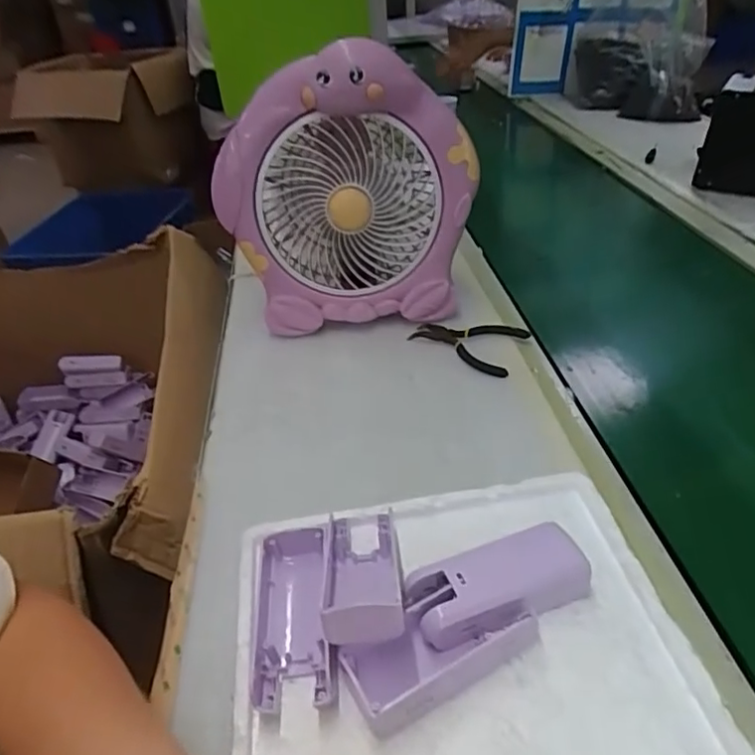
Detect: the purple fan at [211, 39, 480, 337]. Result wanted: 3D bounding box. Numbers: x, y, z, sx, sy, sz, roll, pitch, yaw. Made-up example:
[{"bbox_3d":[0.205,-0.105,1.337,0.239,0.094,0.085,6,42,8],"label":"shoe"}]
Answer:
[{"bbox_3d":[-0.031,-0.189,0.643,0.259,0.264,0.146,-3,37,2],"label":"purple fan"}]

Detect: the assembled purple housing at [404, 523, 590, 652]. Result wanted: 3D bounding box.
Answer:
[{"bbox_3d":[0.073,0.128,0.359,0.107,0.030,0.044,-16,37,-11],"label":"assembled purple housing"}]

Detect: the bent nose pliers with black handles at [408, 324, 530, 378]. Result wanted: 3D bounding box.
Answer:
[{"bbox_3d":[0.093,-0.039,0.622,0.112,0.018,0.084,14,42,27],"label":"bent nose pliers with black handles"}]

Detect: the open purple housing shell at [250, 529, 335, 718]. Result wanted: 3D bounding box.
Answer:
[{"bbox_3d":[-0.051,0.145,0.359,0.045,0.025,0.107,-8,37,-1],"label":"open purple housing shell"}]

